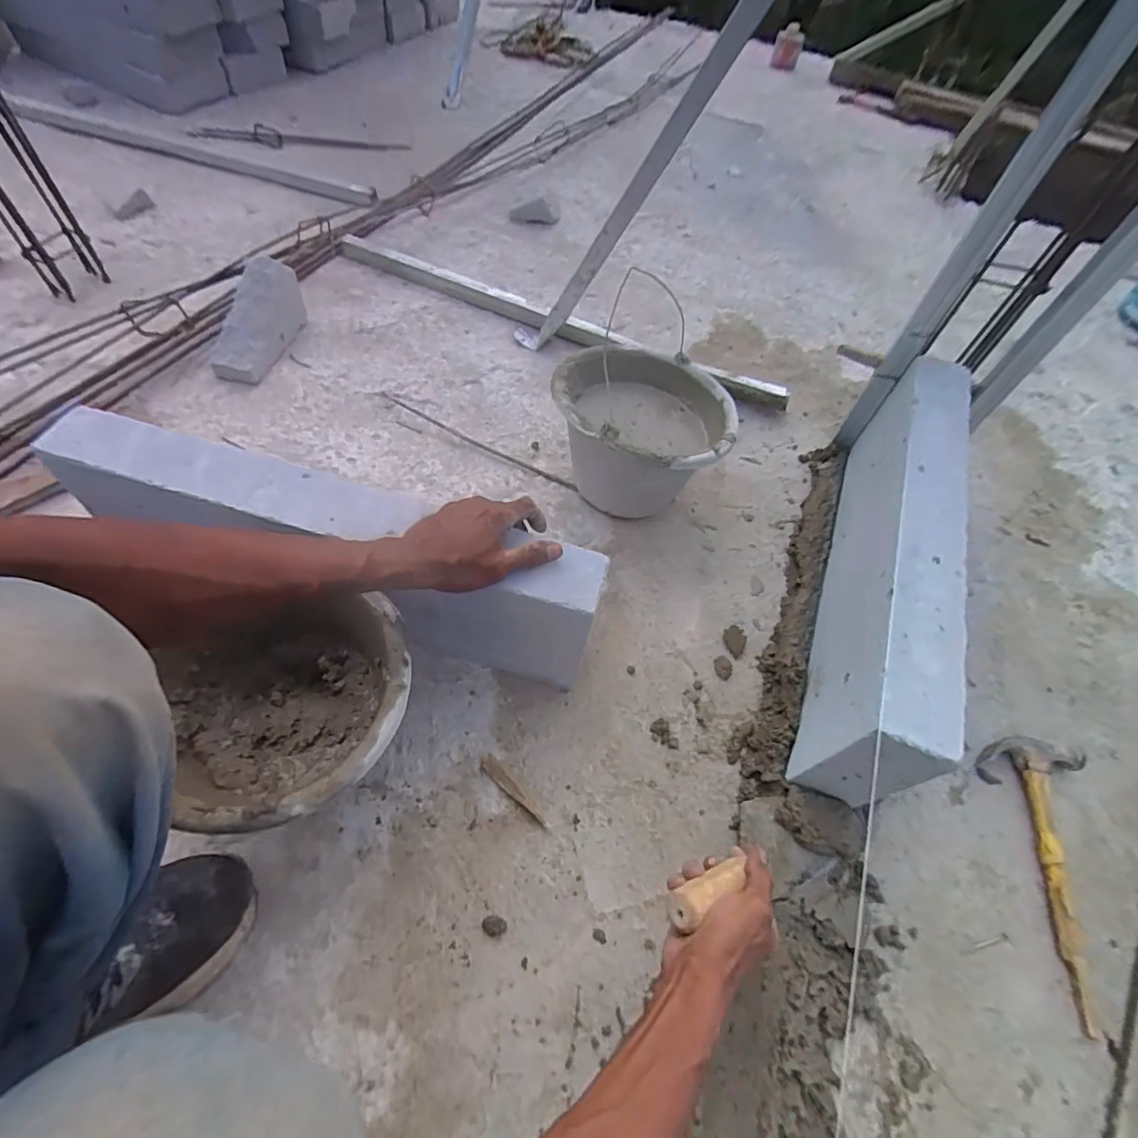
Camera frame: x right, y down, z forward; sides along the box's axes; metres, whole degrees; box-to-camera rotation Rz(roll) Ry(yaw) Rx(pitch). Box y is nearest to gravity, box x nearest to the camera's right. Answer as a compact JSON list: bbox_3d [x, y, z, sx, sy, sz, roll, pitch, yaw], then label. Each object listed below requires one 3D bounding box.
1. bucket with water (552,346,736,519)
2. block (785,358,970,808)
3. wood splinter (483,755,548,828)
[{"bbox_3d":[0.101,-0.185,0.807,0.235,0.171,0.210,25,59,11],"label":"bucket with water"},{"bbox_3d":[0.394,-0.013,0.680,0.082,0.174,0.578,22,58,8],"label":"block"},{"bbox_3d":[-0.057,0.244,0.614,0.099,0.008,0.020,36,61,17],"label":"wood splinter"}]

